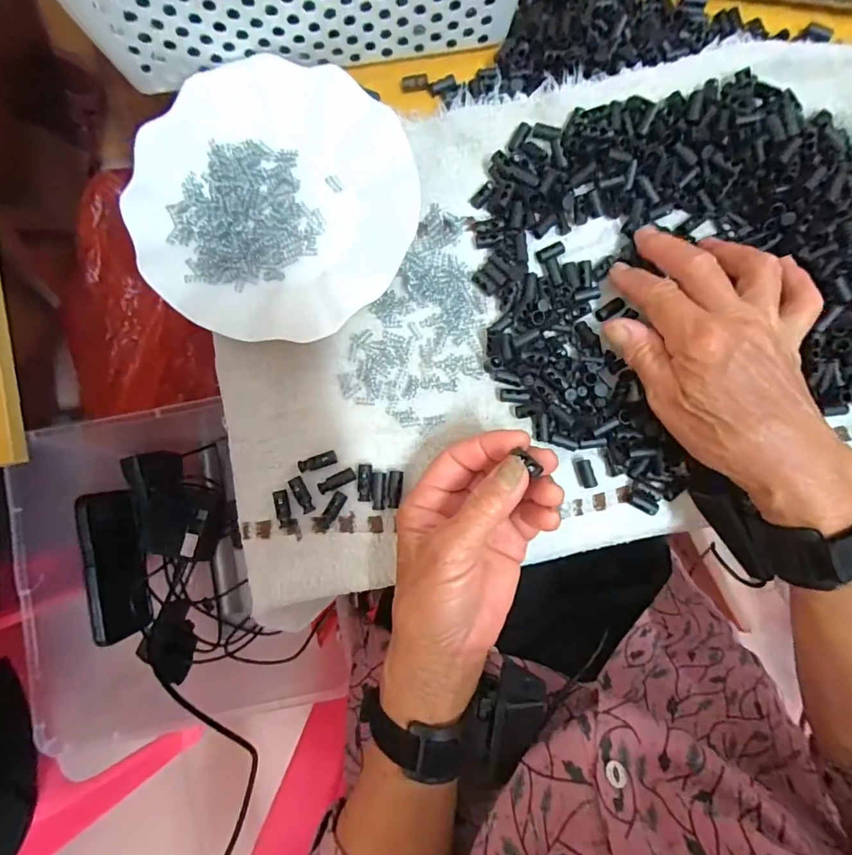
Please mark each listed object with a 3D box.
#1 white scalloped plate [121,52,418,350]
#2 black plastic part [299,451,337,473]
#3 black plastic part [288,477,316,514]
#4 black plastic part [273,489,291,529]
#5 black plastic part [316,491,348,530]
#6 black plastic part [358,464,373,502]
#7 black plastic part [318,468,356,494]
[{"bbox_3d":[-0.098,-0.150,0.314,0.177,0.020,0.185,0,85,-2],"label":"white scalloped plate"},{"bbox_3d":[-0.070,0.022,0.310,0.024,0.005,0.009,-19,86,-3],"label":"black plastic part"},{"bbox_3d":[-0.080,0.044,0.306,0.010,0.004,0.024,-28,87,-4],"label":"black plastic part"},{"bbox_3d":[-0.093,0.052,0.306,0.009,0.004,0.024,-10,86,-3],"label":"black plastic part"},{"bbox_3d":[-0.061,0.054,0.308,0.009,0.004,0.026,31,85,1],"label":"black plastic part"},{"bbox_3d":[-0.040,0.036,0.310,0.009,0.004,0.024,-1,85,-2],"label":"black plastic part"},{"bbox_3d":[-0.058,0.035,0.309,0.025,0.004,0.009,-26,88,-2],"label":"black plastic part"}]

